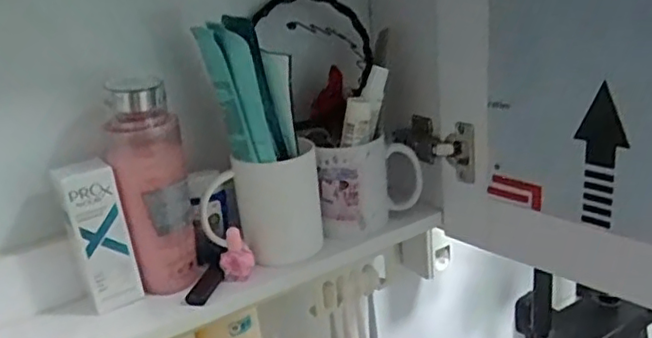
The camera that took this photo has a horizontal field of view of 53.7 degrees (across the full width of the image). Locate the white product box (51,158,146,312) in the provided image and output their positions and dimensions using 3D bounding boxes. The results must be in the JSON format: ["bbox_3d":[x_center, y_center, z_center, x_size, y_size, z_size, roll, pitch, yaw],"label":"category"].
[{"bbox_3d":[-0.194,0.055,0.552,0.046,0.123,0.039,-15,21,-24],"label":"white product box"}]

